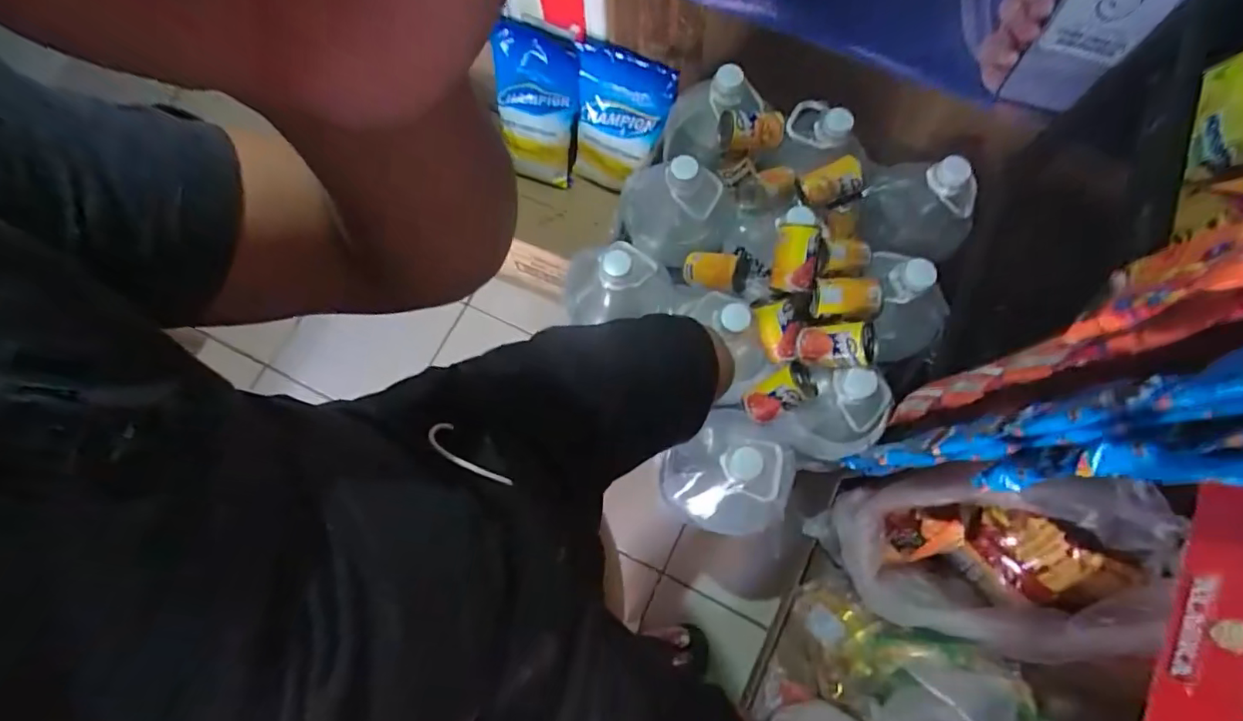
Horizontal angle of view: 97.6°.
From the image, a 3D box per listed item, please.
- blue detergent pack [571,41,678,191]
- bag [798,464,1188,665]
[{"bbox_3d":[-0.003,-0.451,1.059,0.183,0.260,0.106,14,74,5],"label":"blue detergent pack"},{"bbox_3d":[0.395,0.219,0.598,0.297,0.164,0.176,6,74,3],"label":"bag"}]

